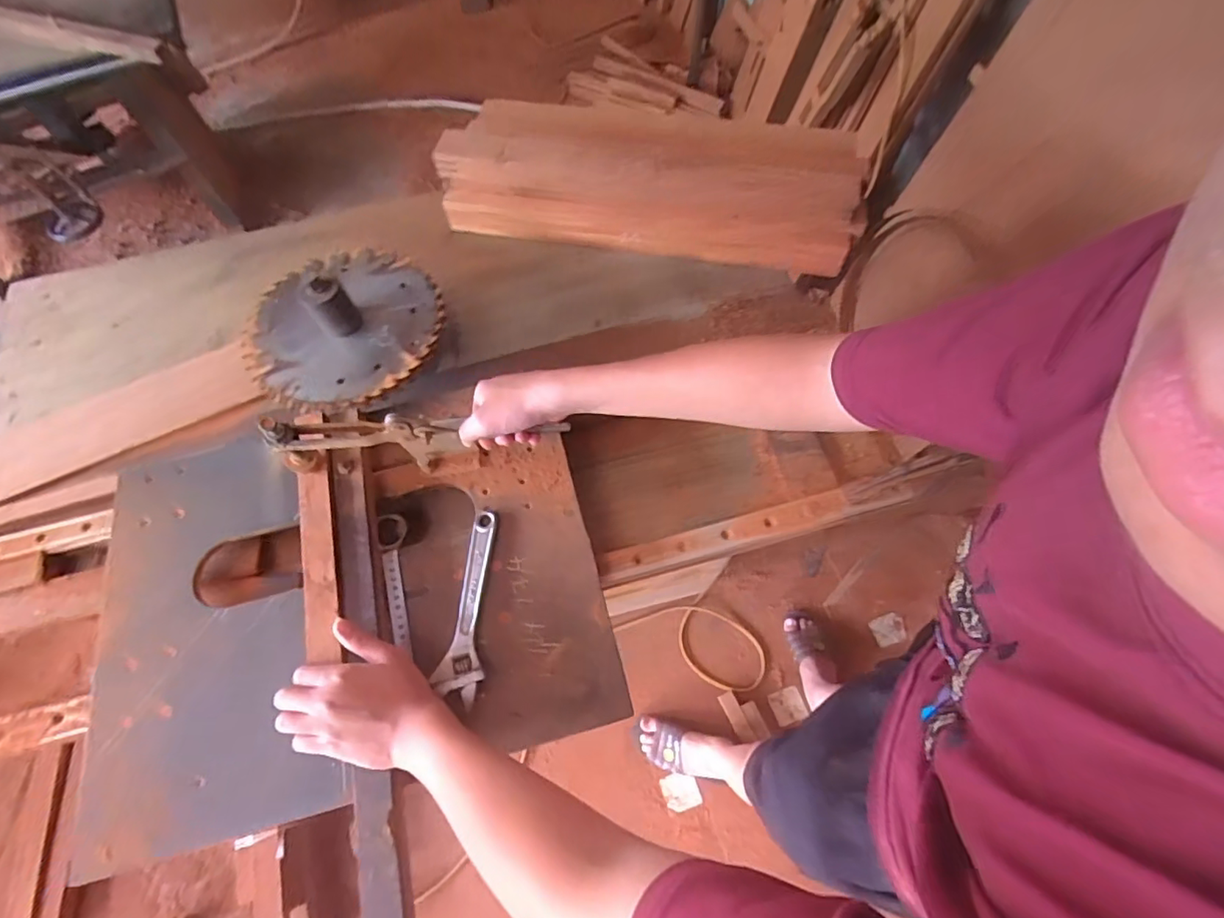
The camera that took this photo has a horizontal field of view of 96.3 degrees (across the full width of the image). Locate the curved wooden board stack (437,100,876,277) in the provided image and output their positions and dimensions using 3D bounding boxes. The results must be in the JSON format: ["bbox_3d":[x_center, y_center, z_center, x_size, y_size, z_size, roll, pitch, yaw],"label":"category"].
[{"bbox_3d":[0.053,-0.416,0.803,0.576,0.110,0.208,7,66,5],"label":"curved wooden board stack"}]

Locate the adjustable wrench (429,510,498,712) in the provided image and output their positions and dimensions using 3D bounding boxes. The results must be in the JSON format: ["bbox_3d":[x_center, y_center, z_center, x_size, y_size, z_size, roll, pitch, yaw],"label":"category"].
[{"bbox_3d":[-0.141,0.142,0.547,0.042,0.012,0.187,2,66,3],"label":"adjustable wrench"}]

